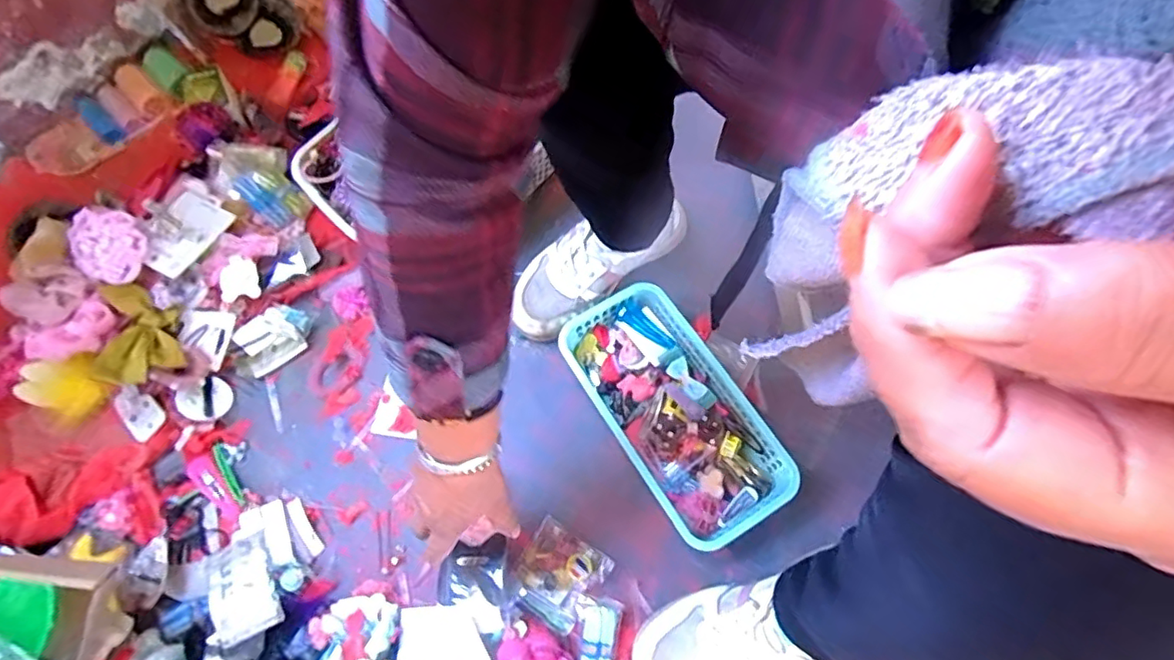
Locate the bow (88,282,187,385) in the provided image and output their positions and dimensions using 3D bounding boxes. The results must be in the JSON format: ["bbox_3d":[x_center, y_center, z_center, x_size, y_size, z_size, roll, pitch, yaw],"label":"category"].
[{"bbox_3d":[-0.478,0.000,0.638,0.065,0.067,0.138,-21,68,-8],"label":"bow"}]

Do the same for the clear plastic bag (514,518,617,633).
[{"bbox_3d":[-0.029,0.231,0.564,0.079,0.022,0.079,29,62,20],"label":"clear plastic bag"}]

